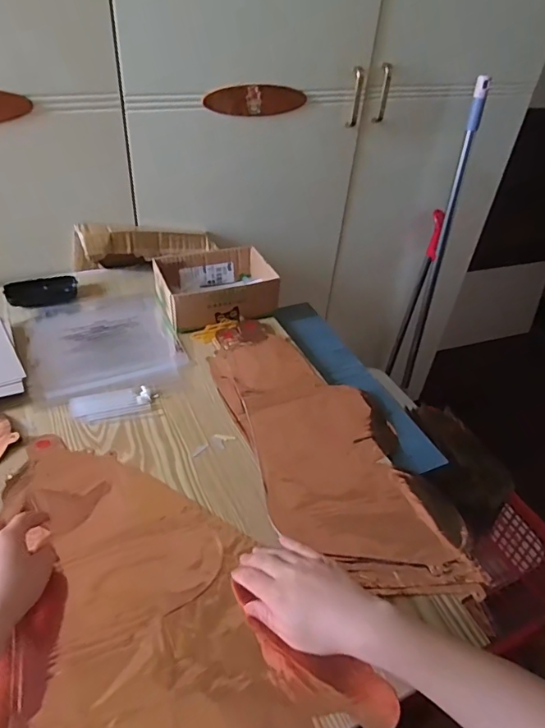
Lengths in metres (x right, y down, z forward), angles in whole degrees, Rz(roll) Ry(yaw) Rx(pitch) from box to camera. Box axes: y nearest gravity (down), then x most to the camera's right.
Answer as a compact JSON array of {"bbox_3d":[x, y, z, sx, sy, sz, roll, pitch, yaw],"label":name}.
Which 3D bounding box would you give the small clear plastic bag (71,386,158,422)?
[{"bbox_3d":[-0.207,0.049,0.640,0.104,0.009,0.048,-11,44,-18],"label":"small clear plastic bag"}]

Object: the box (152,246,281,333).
[{"bbox_3d":[-0.094,-0.126,0.808,0.180,0.065,0.140,-13,45,-21],"label":"box"}]

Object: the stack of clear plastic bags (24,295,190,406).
[{"bbox_3d":[-0.261,-0.038,0.750,0.210,0.015,0.221,-15,45,-22],"label":"stack of clear plastic bags"}]

